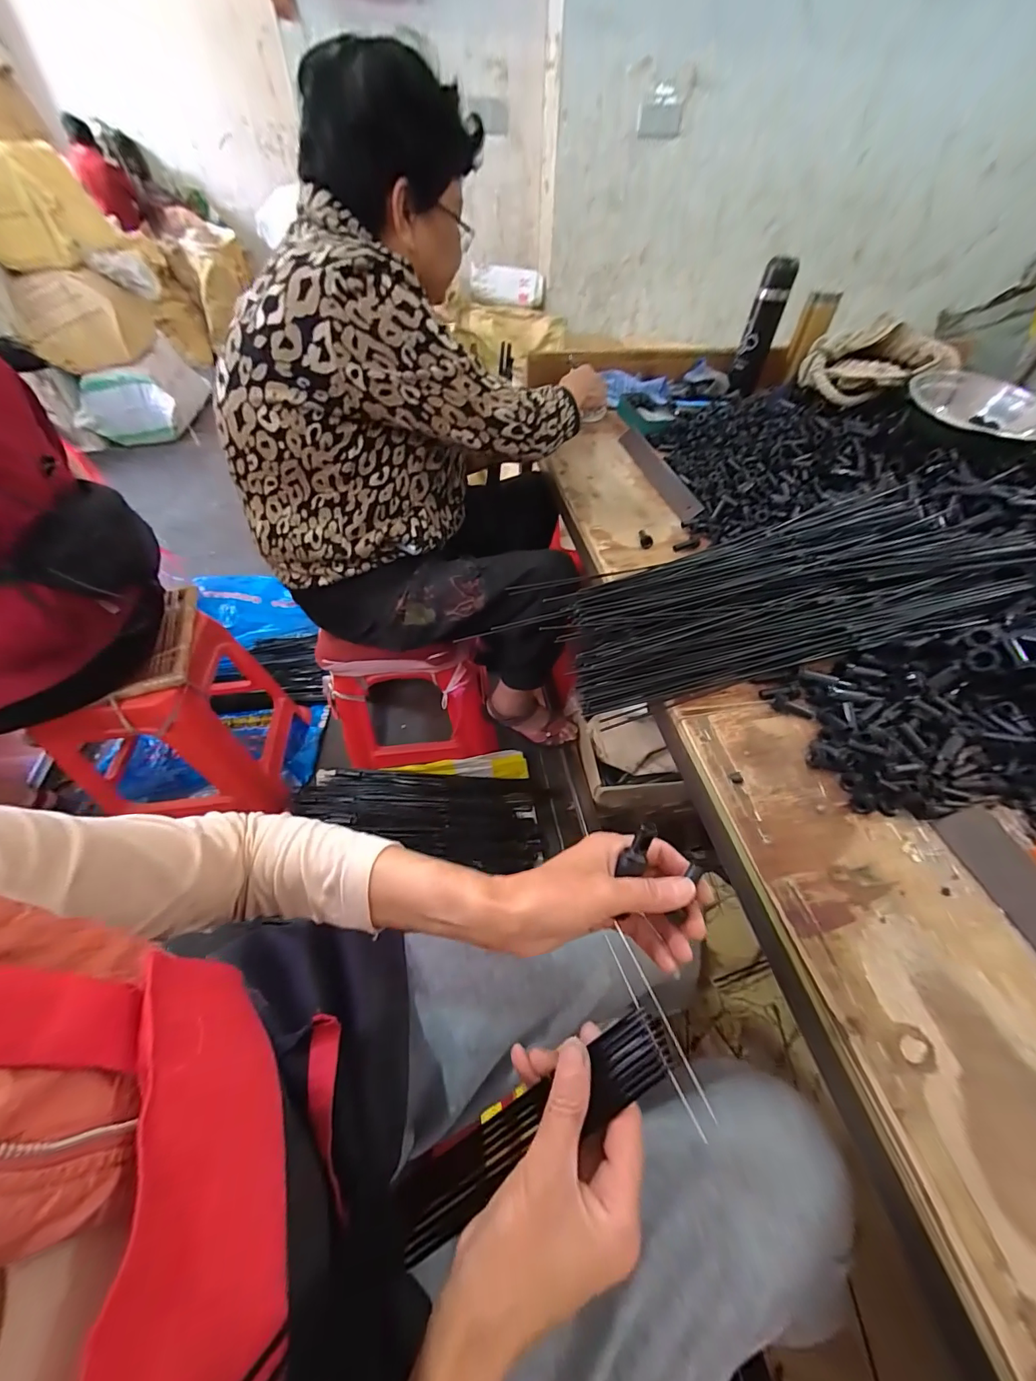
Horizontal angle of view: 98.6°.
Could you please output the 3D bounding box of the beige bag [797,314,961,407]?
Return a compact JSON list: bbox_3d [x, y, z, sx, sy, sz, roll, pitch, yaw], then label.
[{"bbox_3d":[0.681,-0.624,0.856,0.236,0.118,0.104,30,57,22],"label":"beige bag"}]

